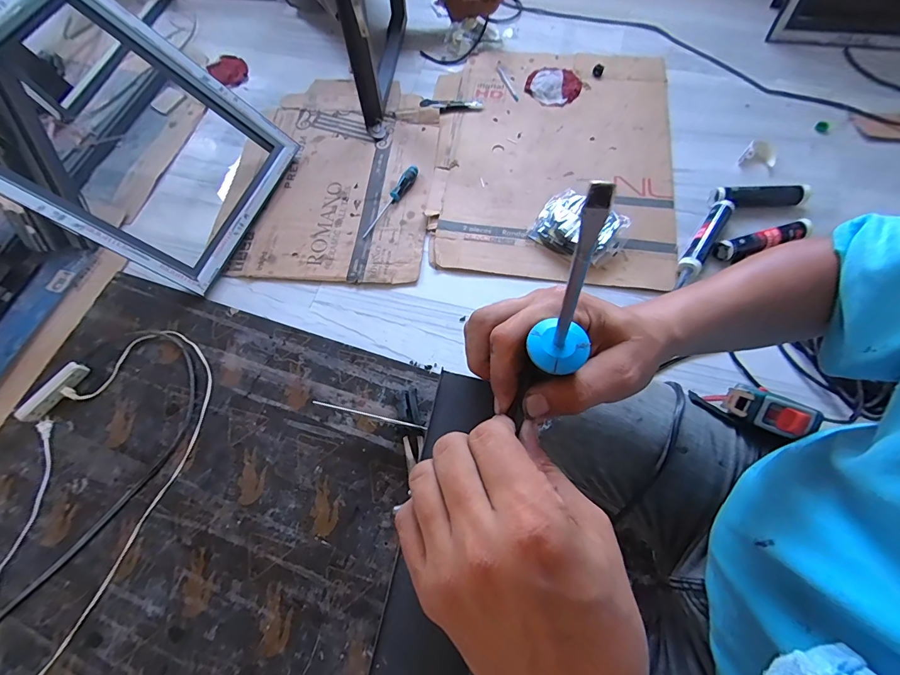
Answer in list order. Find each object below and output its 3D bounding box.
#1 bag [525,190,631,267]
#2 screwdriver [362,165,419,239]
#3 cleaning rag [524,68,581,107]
[{"bbox_3d":[0.321,-0.271,0.967,0.211,0.052,0.164,37,74,16],"label":"bag"},{"bbox_3d":[-0.157,-0.365,1.052,0.032,0.033,0.248,29,75,13],"label":"screwdriver"},{"bbox_3d":[0.313,-0.766,1.184,0.161,0.031,0.158,10,69,7],"label":"cleaning rag"}]

